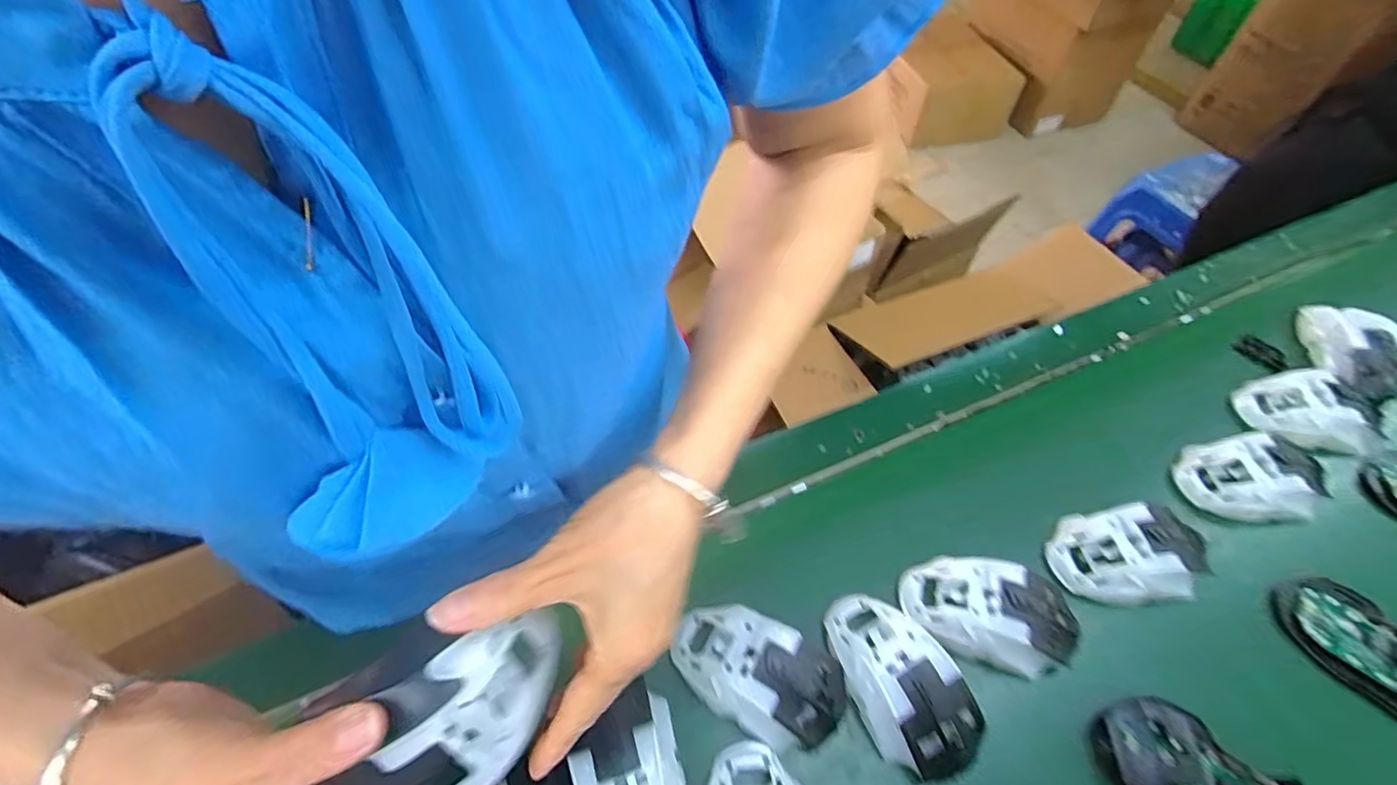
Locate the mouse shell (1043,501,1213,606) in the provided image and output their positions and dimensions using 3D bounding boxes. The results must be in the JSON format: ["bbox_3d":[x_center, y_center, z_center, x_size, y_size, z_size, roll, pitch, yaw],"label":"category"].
[{"bbox_3d":[0.318,0.118,0.448,0.106,0.034,0.065,2,53,1],"label":"mouse shell"}]

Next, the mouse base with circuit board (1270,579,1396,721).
[{"bbox_3d":[0.465,0.176,0.417,0.063,0.020,0.114,-27,58,-20],"label":"mouse base with circuit board"}]

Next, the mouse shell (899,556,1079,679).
[{"bbox_3d":[0.202,0.149,0.419,0.111,0.030,0.066,9,53,6],"label":"mouse shell"}]

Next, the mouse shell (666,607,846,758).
[{"bbox_3d":[0.037,0.179,0.393,0.113,0.028,0.062,22,55,15],"label":"mouse shell"}]

